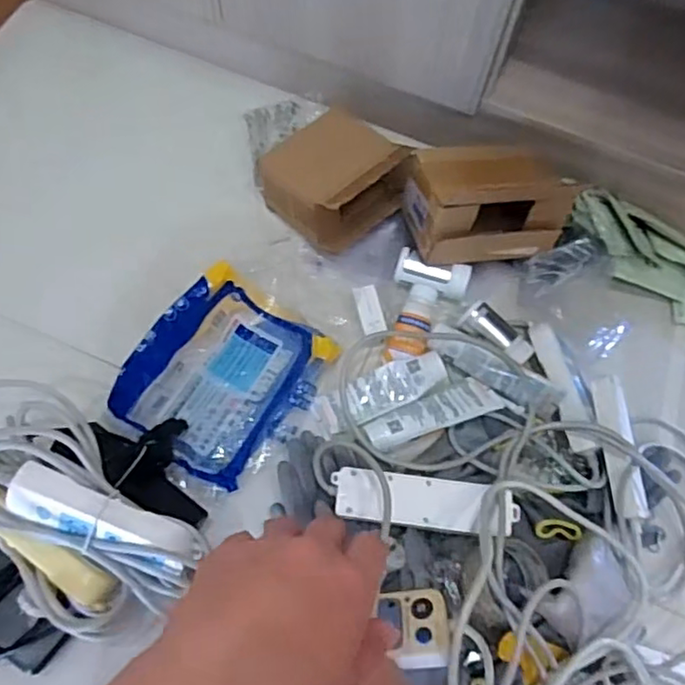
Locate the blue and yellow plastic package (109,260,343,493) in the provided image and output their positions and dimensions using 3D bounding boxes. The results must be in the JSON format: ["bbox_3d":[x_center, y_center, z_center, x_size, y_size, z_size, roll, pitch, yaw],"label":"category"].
[{"bbox_3d":[-0.140,0.038,0.757,0.192,0.076,0.229,35,69,12],"label":"blue and yellow plastic package"}]

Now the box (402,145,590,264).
[{"bbox_3d":[0.193,-0.187,0.809,0.208,0.084,0.134,-6,67,-6],"label":"box"}]

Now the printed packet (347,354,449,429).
[{"bbox_3d":[0.067,0.052,0.774,0.125,0.021,0.052,-26,70,0],"label":"printed packet"}]

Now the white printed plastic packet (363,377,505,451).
[{"bbox_3d":[0.111,0.081,0.757,0.171,0.014,0.048,-19,69,-11],"label":"white printed plastic packet"}]

